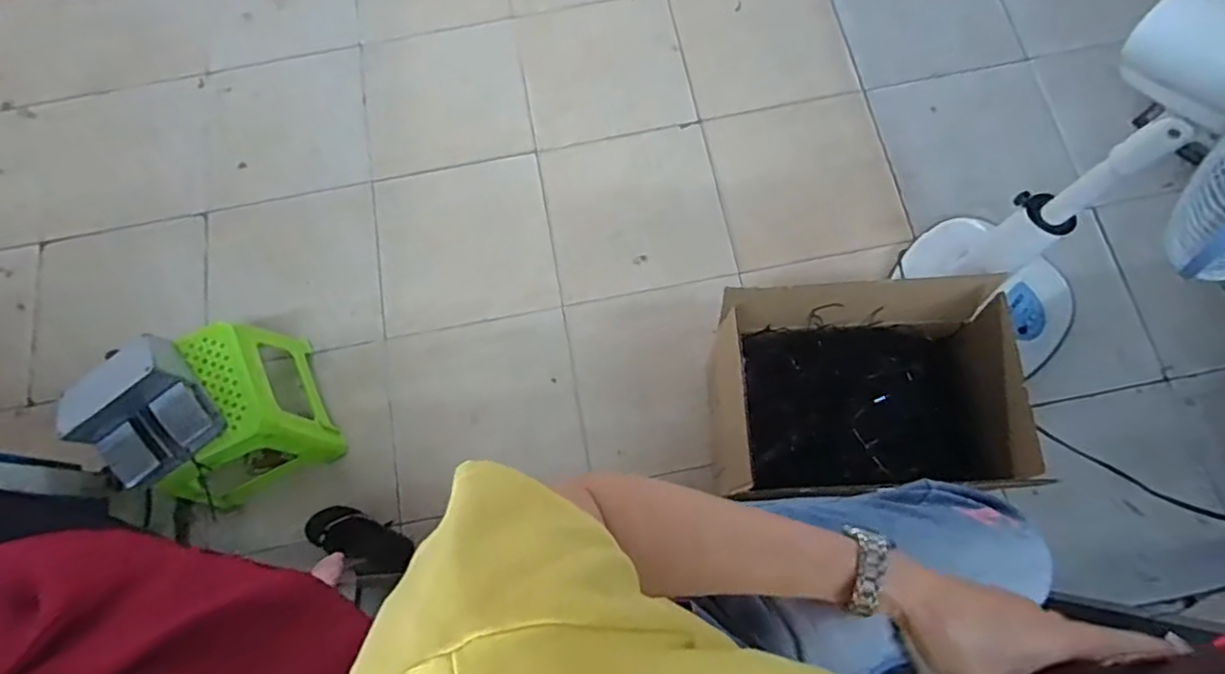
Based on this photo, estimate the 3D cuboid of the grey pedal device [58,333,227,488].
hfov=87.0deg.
[{"bbox_3d":[-0.817,0.120,1.106,0.179,0.113,0.215,-35,75,-8],"label":"grey pedal device"}]

